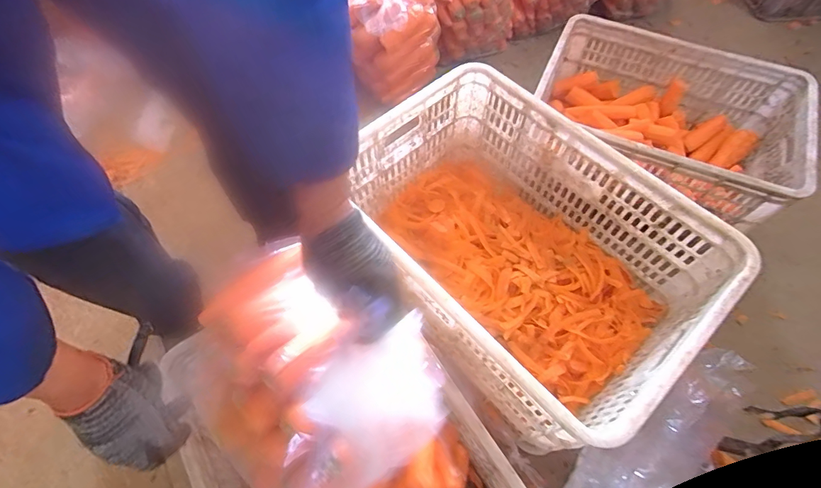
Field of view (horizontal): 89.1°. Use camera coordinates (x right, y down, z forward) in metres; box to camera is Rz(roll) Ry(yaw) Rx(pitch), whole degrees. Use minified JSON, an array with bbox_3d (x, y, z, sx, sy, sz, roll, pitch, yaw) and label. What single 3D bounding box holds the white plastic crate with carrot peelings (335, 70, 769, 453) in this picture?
[{"bbox_3d":[0.187,0.002,0.782,0.416,0.254,0.606,-39,69,-18],"label":"white plastic crate with carrot peelings"}]

